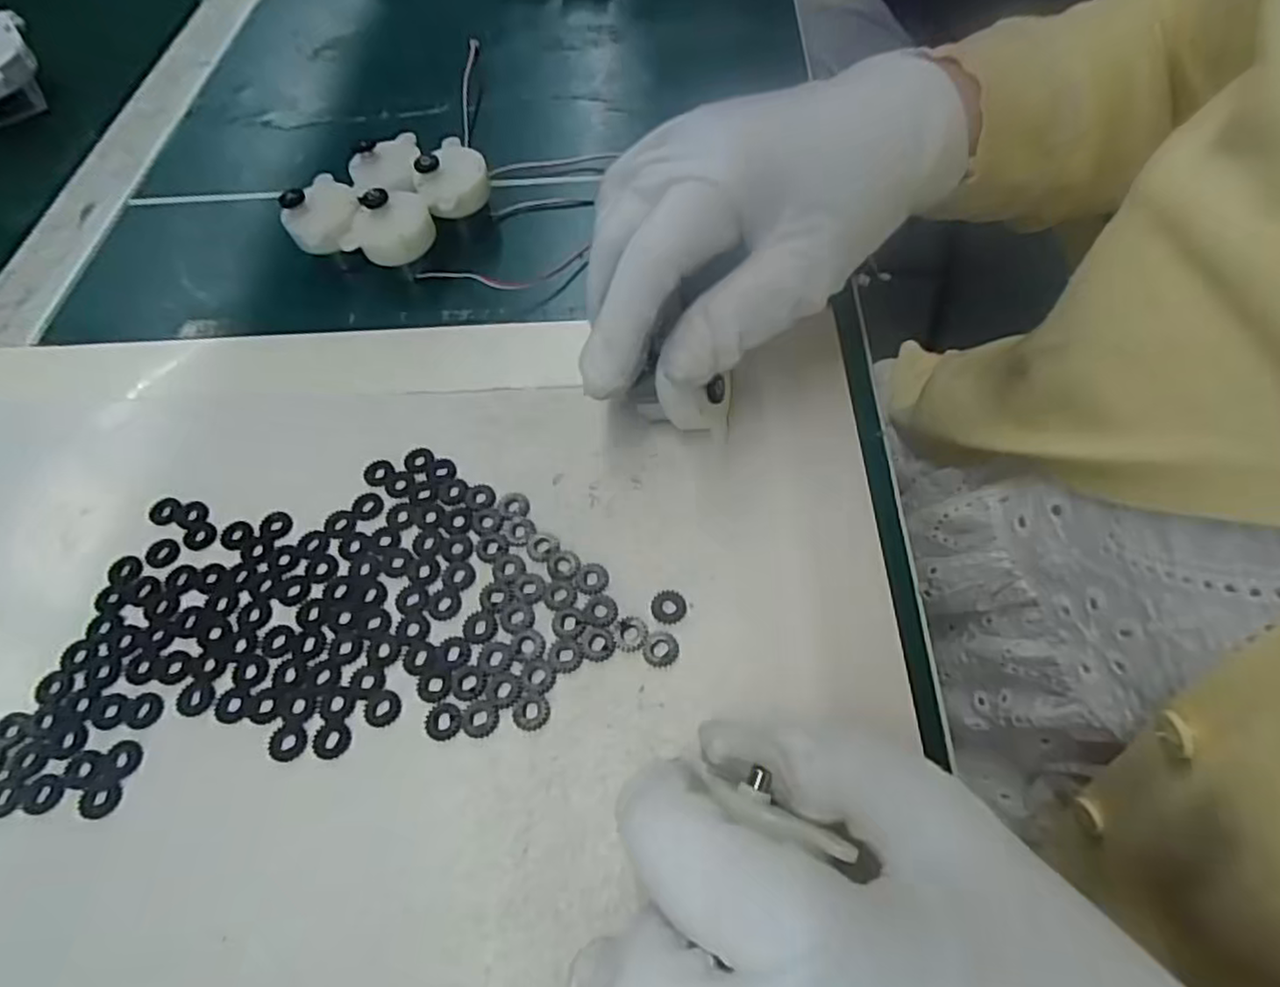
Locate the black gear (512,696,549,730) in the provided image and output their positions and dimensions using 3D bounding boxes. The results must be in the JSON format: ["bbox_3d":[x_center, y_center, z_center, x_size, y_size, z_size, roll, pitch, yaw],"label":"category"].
[{"bbox_3d":[-0.032,0.063,0.198,0.010,0.004,0.010,-2,58,3],"label":"black gear"}]

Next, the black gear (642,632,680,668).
[{"bbox_3d":[0.006,0.046,0.204,0.011,0.004,0.011,-2,58,3],"label":"black gear"}]

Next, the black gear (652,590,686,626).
[{"bbox_3d":[0.009,0.034,0.211,0.011,0.004,0.011,-2,58,3],"label":"black gear"}]

